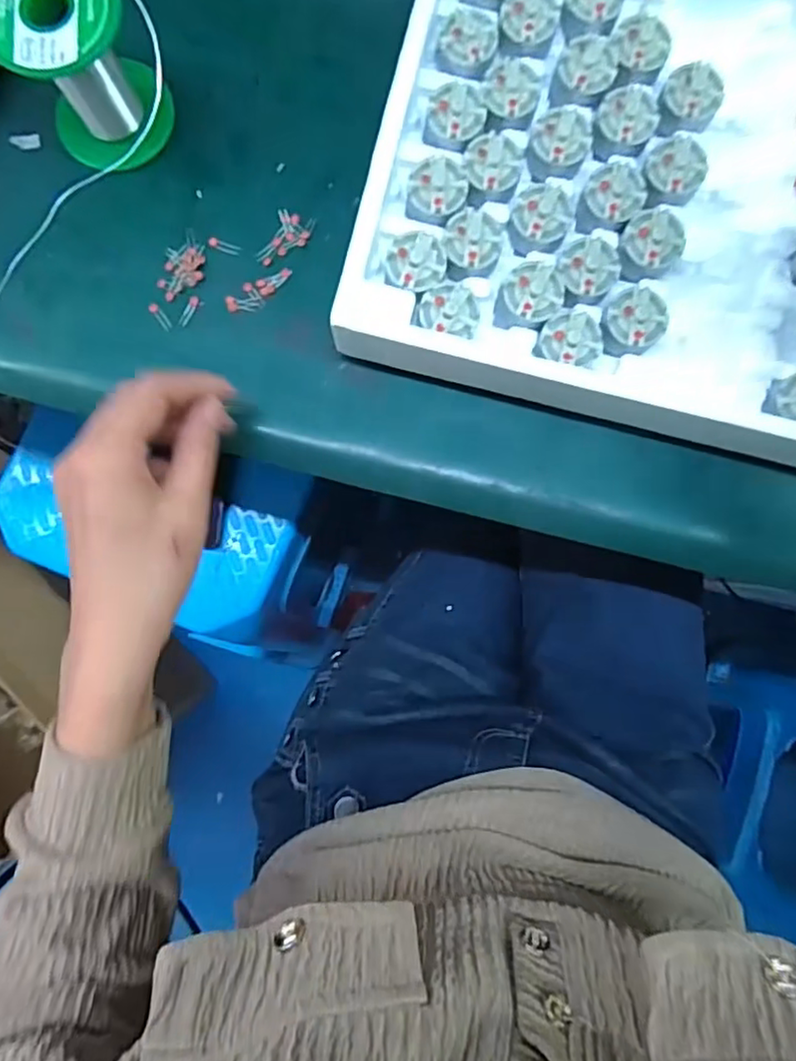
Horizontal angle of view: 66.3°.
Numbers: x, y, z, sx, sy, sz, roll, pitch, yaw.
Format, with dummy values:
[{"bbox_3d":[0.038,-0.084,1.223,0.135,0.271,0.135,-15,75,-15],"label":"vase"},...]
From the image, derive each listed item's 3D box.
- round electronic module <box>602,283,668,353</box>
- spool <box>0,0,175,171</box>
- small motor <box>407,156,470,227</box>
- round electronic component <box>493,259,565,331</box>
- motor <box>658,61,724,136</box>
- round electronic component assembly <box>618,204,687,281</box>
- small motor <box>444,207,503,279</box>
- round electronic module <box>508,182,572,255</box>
[{"bbox_3d":[0.122,-0.109,0.316,0.031,0.016,0.030,0,87,0],"label":"round electronic module"},{"bbox_3d":[-0.167,-0.248,0.330,0.066,0.079,0.068,0,87,0],"label":"spool"},{"bbox_3d":[0.022,-0.179,0.323,0.029,0.020,0.034,36,88,2],"label":"small motor"},{"bbox_3d":[0.069,-0.122,0.319,0.031,0.023,0.034,0,87,0],"label":"round electronic component"},{"bbox_3d":[0.155,-0.229,0.324,0.030,0.016,0.028,-3,87,0],"label":"motor"},{"bbox_3d":[0.134,-0.152,0.320,0.032,0.017,0.032,0,87,0],"label":"round electronic component assembly"},{"bbox_3d":[0.039,-0.151,0.319,0.029,0.016,0.033,3,87,0],"label":"small motor"},{"bbox_3d":[0.075,-0.165,0.322,0.030,0.019,0.032,16,87,1],"label":"round electronic module"}]

